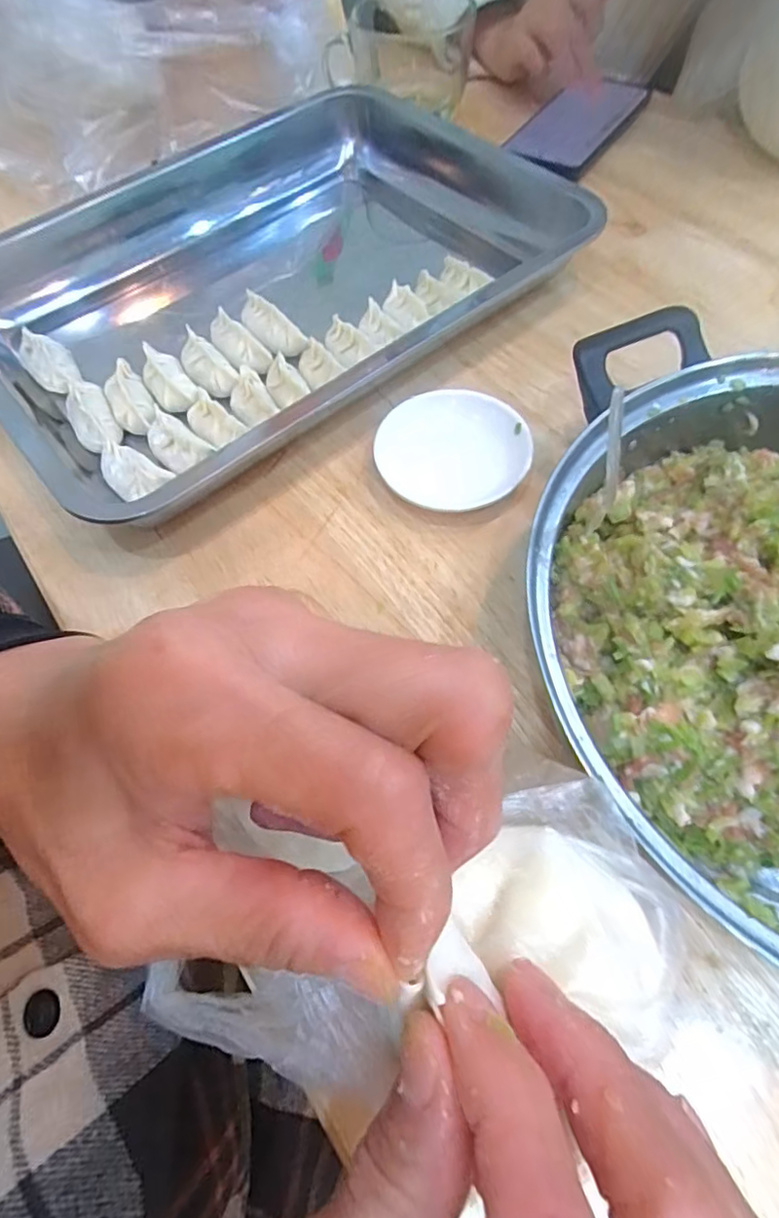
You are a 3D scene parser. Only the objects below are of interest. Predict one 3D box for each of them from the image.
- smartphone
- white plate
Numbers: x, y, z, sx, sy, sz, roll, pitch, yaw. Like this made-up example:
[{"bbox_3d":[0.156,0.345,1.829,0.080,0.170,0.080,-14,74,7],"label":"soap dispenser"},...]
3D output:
[{"bbox_3d":[0.161,-0.422,0.485,0.074,0.014,0.161,32,69,11],"label":"smartphone"},{"bbox_3d":[0.036,-0.092,0.325,0.085,0.021,0.070,5,62,5],"label":"white plate"}]

